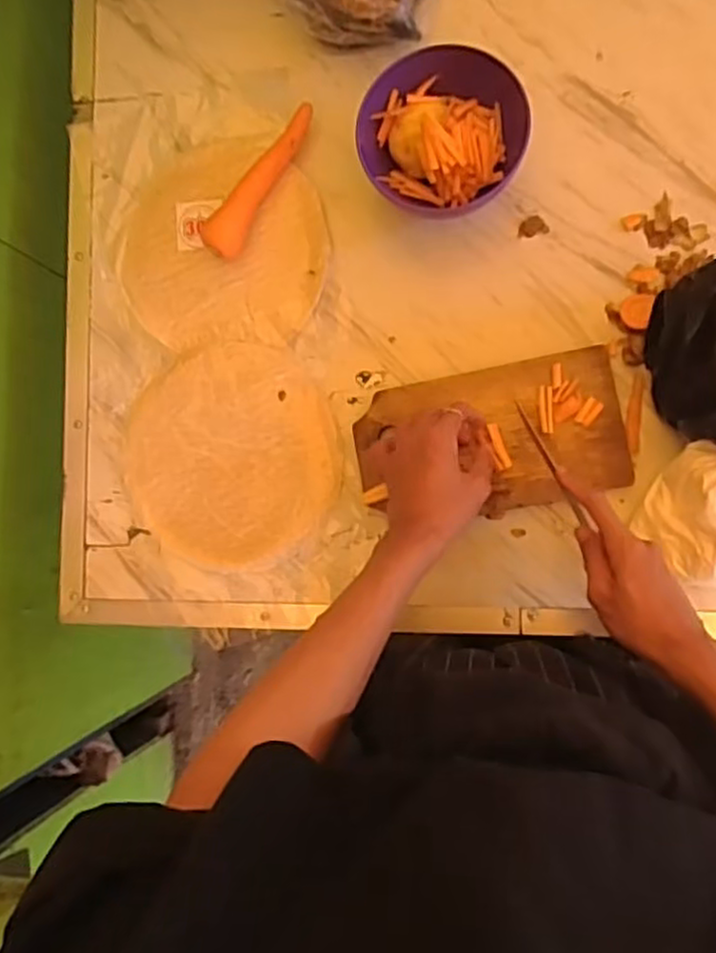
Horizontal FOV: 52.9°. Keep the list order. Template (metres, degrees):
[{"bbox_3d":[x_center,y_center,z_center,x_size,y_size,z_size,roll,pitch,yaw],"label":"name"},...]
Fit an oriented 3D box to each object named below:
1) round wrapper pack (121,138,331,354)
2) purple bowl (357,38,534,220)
[{"bbox_3d":[-0.138,-0.239,0.730,0.211,0.015,0.211,-1,87,7],"label":"round wrapper pack"},{"bbox_3d":[0.079,-0.324,0.674,0.146,0.077,0.134,0,87,8],"label":"purple bowl"}]

